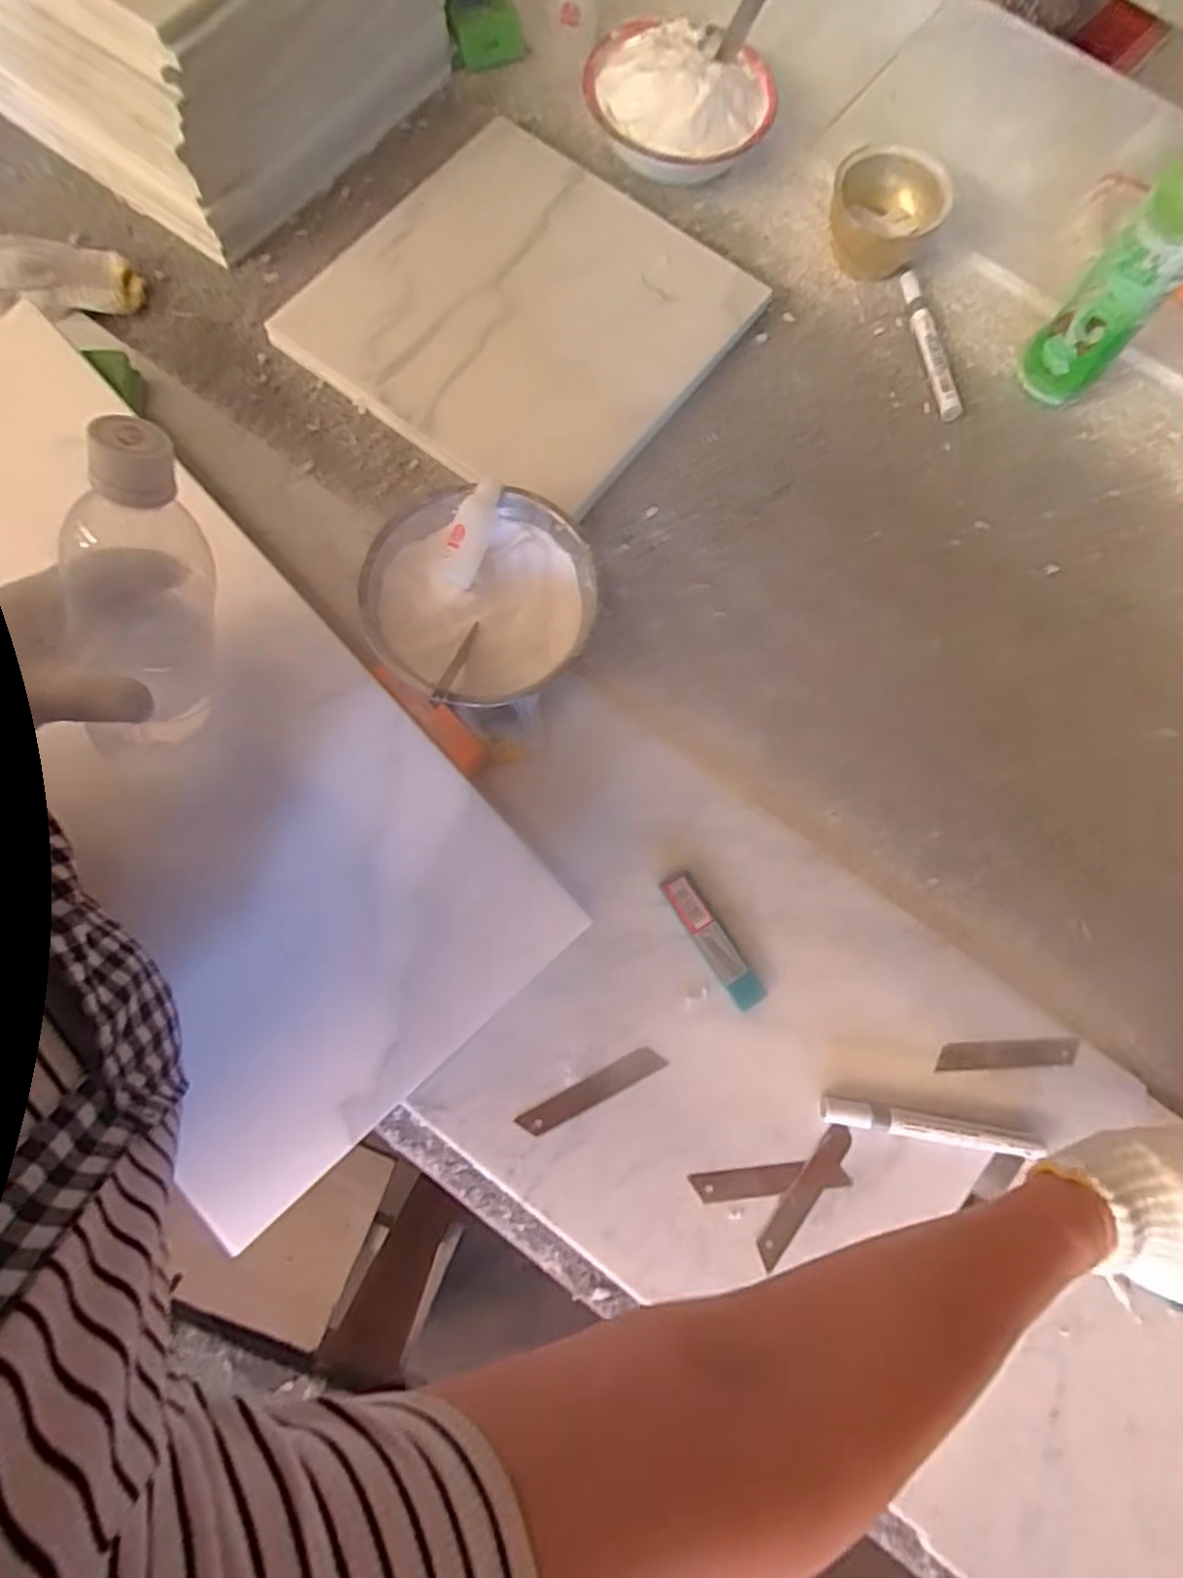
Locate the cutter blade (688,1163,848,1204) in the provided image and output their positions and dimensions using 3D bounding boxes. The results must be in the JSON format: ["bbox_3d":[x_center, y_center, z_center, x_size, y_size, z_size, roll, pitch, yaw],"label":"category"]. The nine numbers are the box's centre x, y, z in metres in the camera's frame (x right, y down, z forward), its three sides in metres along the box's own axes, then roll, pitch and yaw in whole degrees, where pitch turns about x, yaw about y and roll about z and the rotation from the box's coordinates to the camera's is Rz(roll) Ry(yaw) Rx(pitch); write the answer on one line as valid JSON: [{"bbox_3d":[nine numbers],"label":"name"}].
[{"bbox_3d":[0.113,0.250,0.443,0.099,0.004,0.018,-4,75,-4],"label":"cutter blade"}]

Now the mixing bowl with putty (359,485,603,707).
[{"bbox_3d":[-0.078,-0.133,0.500,0.156,0.063,0.151,0,76,-1],"label":"mixing bowl with putty"}]

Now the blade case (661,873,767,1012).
[{"bbox_3d":[0.081,0.102,0.470,0.020,0.009,0.097,-32,79,-9],"label":"blade case"}]

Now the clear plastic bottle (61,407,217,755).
[{"bbox_3d":[-0.234,-0.102,0.357,0.079,0.197,0.067,-34,79,-37],"label":"clear plastic bottle"}]

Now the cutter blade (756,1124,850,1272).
[{"bbox_3d":[0.135,0.257,0.441,0.019,0.005,0.094,37,78,7],"label":"cutter blade"}]

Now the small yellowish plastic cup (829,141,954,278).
[{"bbox_3d":[0.255,-0.501,0.607,0.092,0.051,0.091,0,76,-1],"label":"small yellowish plastic cup"}]

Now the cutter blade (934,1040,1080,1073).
[{"bbox_3d":[0.280,0.179,0.469,0.096,0.004,0.018,-2,72,-1],"label":"cutter blade"}]

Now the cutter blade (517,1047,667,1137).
[{"bbox_3d":[0.000,0.196,0.450,0.098,0.004,0.017,-26,78,-7],"label":"cutter blade"}]

